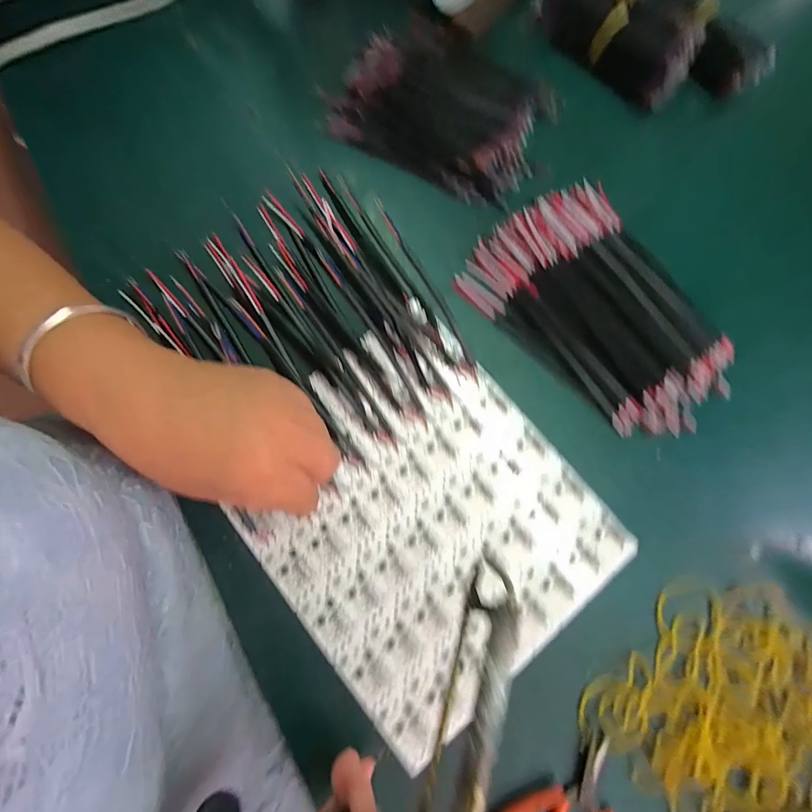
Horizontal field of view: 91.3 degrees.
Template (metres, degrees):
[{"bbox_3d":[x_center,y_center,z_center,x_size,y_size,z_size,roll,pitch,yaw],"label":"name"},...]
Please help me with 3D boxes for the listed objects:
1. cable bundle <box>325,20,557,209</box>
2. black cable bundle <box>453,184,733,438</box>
[{"bbox_3d":[0.038,-0.255,0.335,0.173,0.013,0.140,34,81,7],"label":"cable bundle"},{"bbox_3d":[0.150,-0.077,0.296,0.197,0.022,0.124,44,82,8],"label":"black cable bundle"}]

